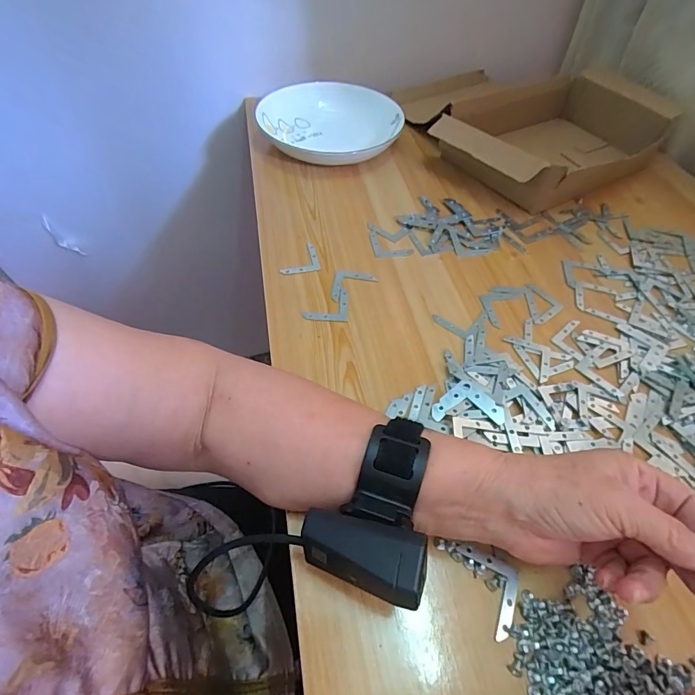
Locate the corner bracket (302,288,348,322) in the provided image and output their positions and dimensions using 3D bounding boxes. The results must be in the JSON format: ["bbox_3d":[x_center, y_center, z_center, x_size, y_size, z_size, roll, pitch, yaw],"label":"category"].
[{"bbox_3d":[-0.021,-0.042,0.389,0.042,0.004,0.041,3,54,-2],"label":"corner bracket"}]

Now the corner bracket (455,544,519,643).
[{"bbox_3d":[0.085,0.151,0.249,0.040,0.006,0.041,20,55,11],"label":"corner bracket"}]

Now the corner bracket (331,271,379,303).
[{"bbox_3d":[0.006,-0.059,0.396,0.042,0.004,0.042,2,54,-2],"label":"corner bracket"}]

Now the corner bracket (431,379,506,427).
[{"bbox_3d":[0.096,0.050,0.318,0.045,0.005,0.045,-32,62,-24],"label":"corner bracket"}]

